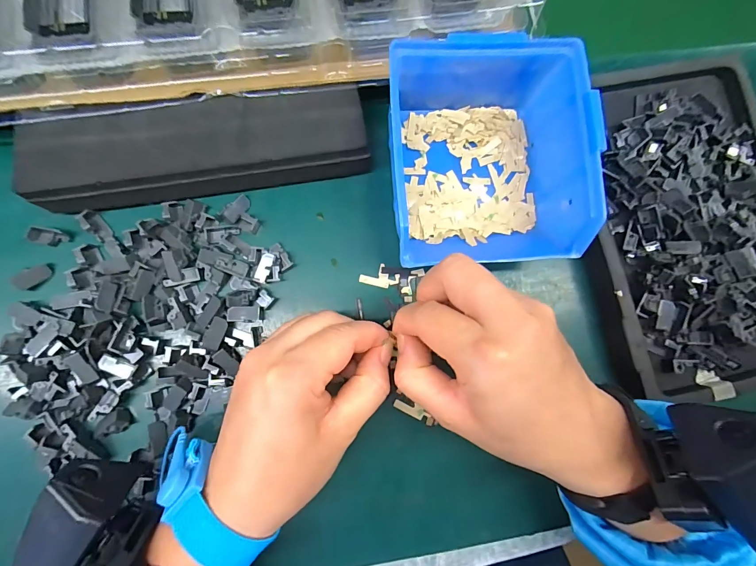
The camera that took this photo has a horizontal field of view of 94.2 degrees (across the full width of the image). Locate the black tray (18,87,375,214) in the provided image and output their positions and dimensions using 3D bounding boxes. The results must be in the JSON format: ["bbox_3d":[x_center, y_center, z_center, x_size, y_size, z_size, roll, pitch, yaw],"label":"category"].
[{"bbox_3d":[-0.114,-0.088,0.236,0.214,0.036,0.062,-8,81,-5],"label":"black tray"}]

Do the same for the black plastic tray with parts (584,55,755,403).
[{"bbox_3d":[0.234,-0.046,0.258,0.155,0.031,0.244,-3,81,-4],"label":"black plastic tray with parts"}]

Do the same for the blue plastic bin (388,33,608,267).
[{"bbox_3d":[0.069,-0.086,0.236,0.126,0.067,0.139,1,81,-4],"label":"blue plastic bin"}]

